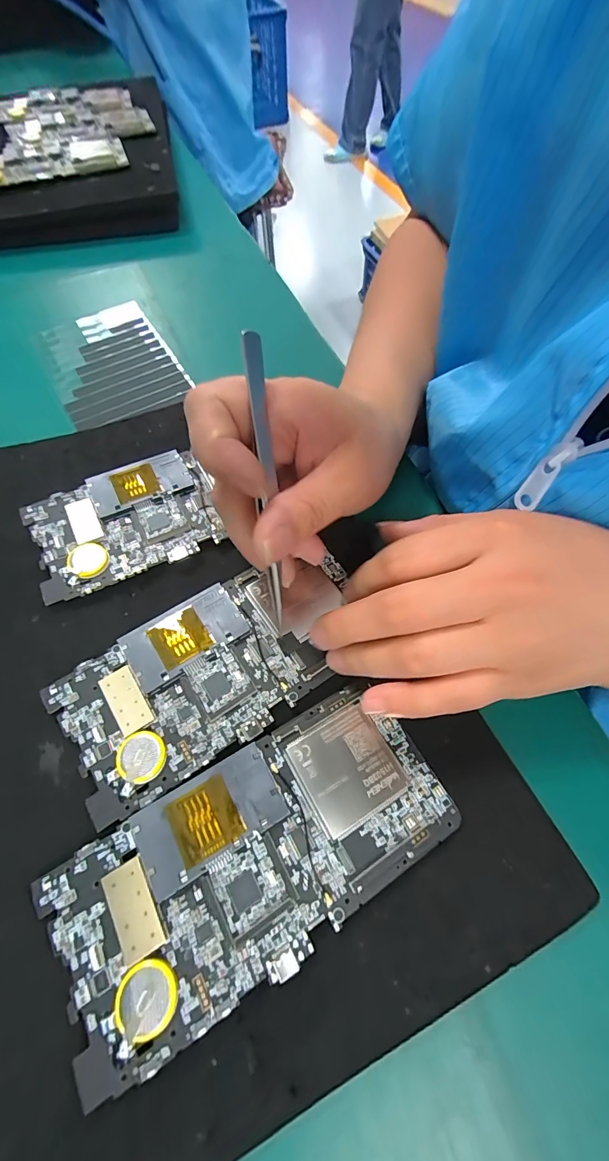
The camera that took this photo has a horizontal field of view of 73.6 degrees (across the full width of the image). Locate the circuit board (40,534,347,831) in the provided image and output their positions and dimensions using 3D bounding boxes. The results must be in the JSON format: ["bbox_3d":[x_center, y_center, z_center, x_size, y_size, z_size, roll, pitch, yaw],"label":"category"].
[{"bbox_3d":[-0.039,0.038,0.198,0.149,0.007,0.072,-31,66,-18],"label":"circuit board"}]

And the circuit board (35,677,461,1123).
[{"bbox_3d":[-0.017,0.106,0.161,0.150,0.004,0.071,-26,64,-16],"label":"circuit board"}]

